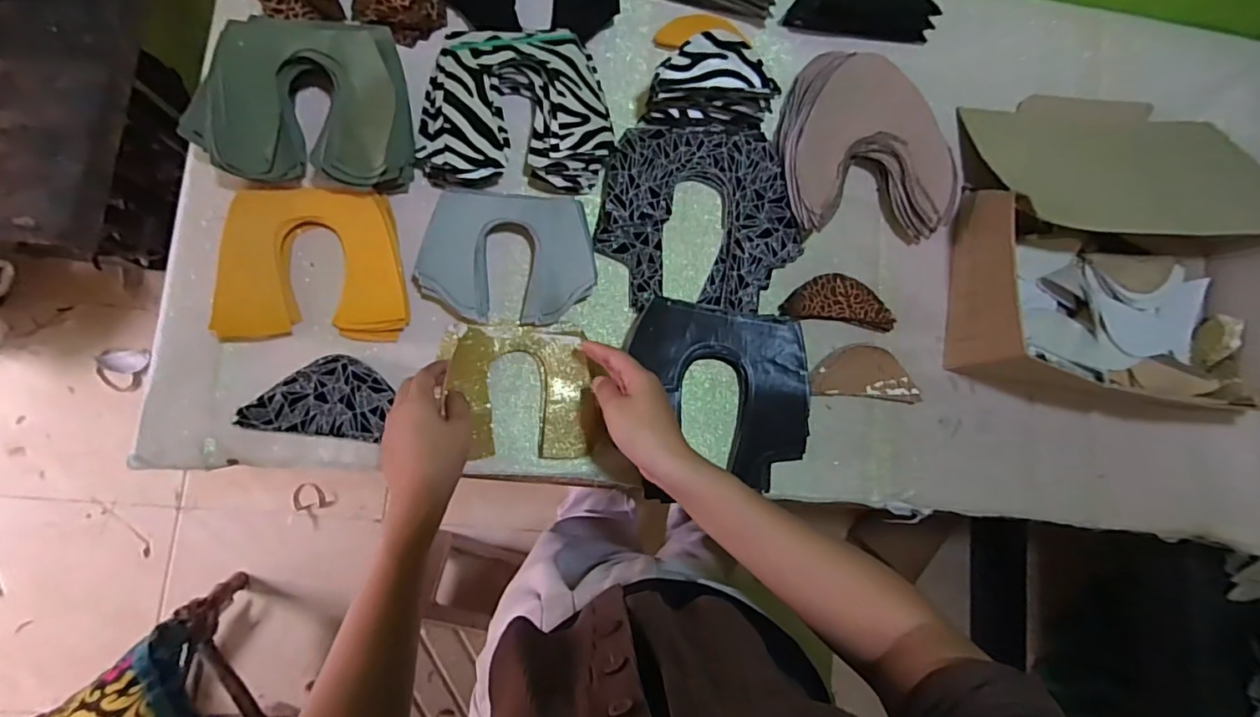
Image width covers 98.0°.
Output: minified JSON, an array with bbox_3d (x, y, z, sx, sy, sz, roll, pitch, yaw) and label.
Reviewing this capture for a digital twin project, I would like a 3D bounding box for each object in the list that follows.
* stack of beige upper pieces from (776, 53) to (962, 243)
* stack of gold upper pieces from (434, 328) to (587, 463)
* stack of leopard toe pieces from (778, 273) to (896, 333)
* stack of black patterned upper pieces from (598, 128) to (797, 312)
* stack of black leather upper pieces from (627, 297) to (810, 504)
[{"bbox_3d":[0.251,-0.224,0.579,0.194,0.047,0.192,0,89,-8],"label":"stack of beige upper pieces"},{"bbox_3d":[-0.105,0.030,0.510,0.130,0.028,0.122,1,81,-11],"label":"stack of gold upper pieces"},{"bbox_3d":[0.217,-0.061,0.576,0.114,0.030,0.051,7,88,-8],"label":"stack of leopard toe pieces"},{"bbox_3d":[0.068,-0.141,0.556,0.192,0.032,0.182,-2,90,-8],"label":"stack of black patterned upper pieces"},{"bbox_3d":[0.087,0.043,0.545,0.176,0.033,0.183,5,89,-8],"label":"stack of black leather upper pieces"}]

